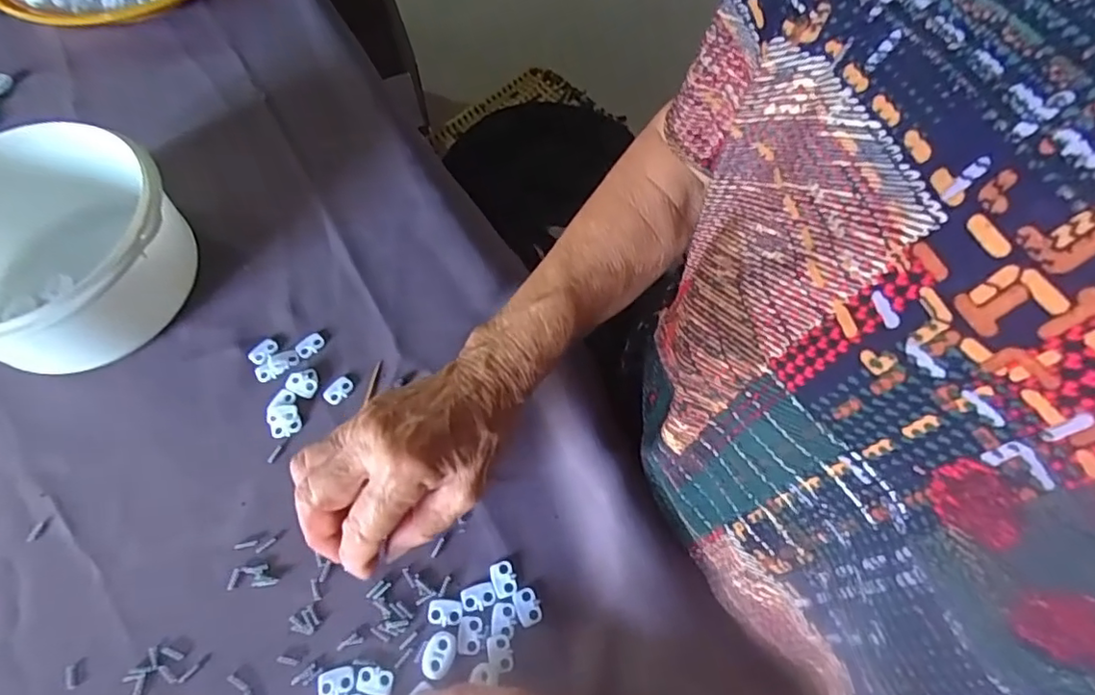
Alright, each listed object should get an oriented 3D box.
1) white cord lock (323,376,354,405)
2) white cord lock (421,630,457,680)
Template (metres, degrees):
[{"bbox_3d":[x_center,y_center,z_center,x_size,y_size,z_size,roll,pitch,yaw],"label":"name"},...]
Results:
[{"bbox_3d":[-0.137,0.028,0.389,0.013,0.004,0.019,37,69,18],"label":"white cord lock"},{"bbox_3d":[-0.057,0.162,0.313,0.016,0.004,0.022,12,64,7],"label":"white cord lock"}]

